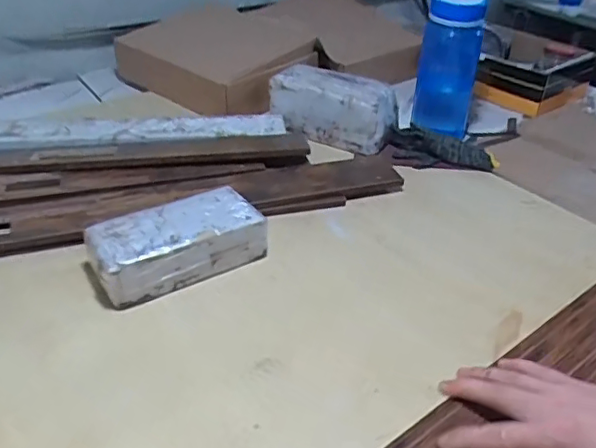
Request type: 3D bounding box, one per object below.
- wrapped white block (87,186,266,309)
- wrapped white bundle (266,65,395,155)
[{"bbox_3d":[-0.150,0.025,0.727,0.208,0.066,0.103,-20,39,-28],"label":"wrapped white block"},{"bbox_3d":[0.064,-0.212,1.032,0.212,0.097,0.133,29,42,35],"label":"wrapped white bundle"}]

